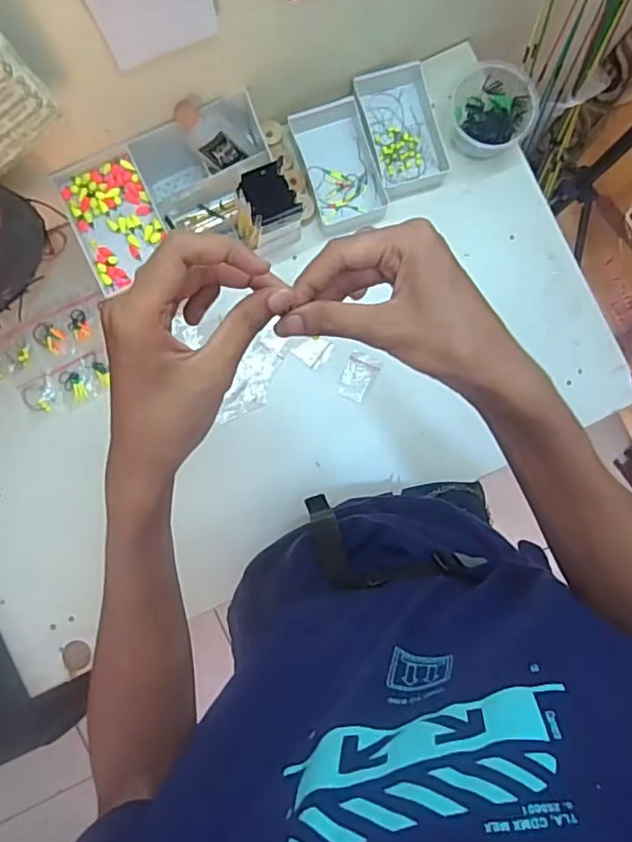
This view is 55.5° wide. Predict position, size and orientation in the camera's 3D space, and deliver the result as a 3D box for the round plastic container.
[{"bbox_3d":[0.212,-0.380,0.729,0.091,0.056,0.100,0,88,-2],"label":"round plastic container"}]

